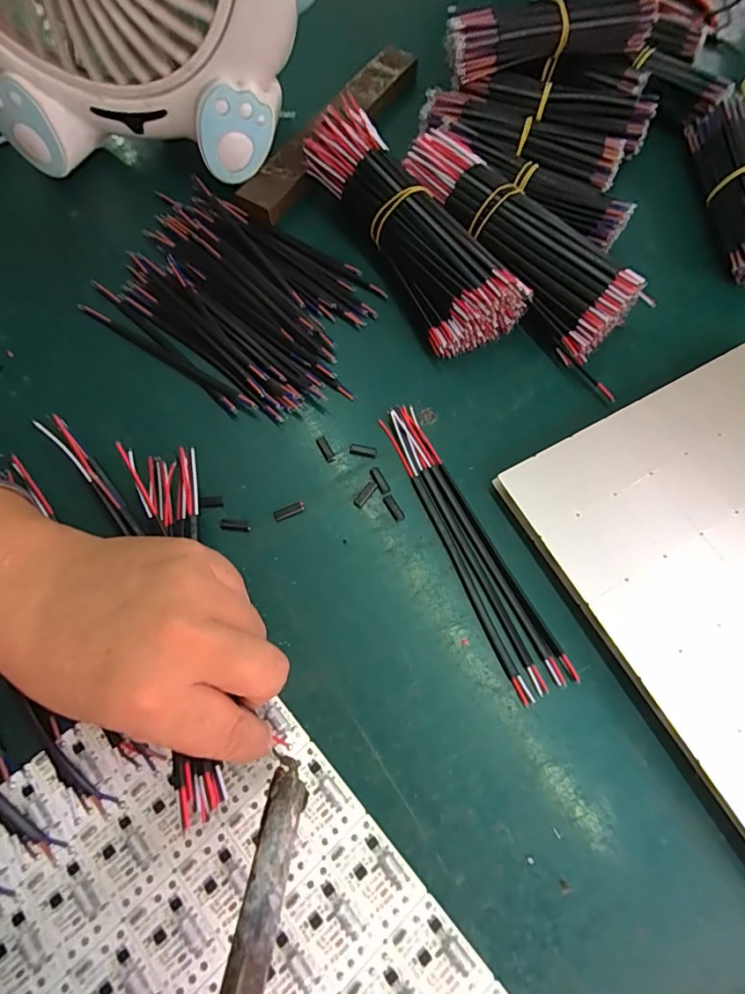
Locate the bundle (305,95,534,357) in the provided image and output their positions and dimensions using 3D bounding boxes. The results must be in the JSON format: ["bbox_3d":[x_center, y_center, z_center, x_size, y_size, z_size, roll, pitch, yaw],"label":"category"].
[{"bbox_3d":[0.021,-0.170,0.323,0.057,0.050,0.171,-33,72,-12],"label":"bundle"}]

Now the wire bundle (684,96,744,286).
[{"bbox_3d":[0.253,-0.218,0.352,0.033,0.046,0.141,-1,69,-1],"label":"wire bundle"}]

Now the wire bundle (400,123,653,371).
[{"bbox_3d":[0.095,-0.170,0.328,0.069,0.041,0.177,-34,73,-13],"label":"wire bundle"}]

